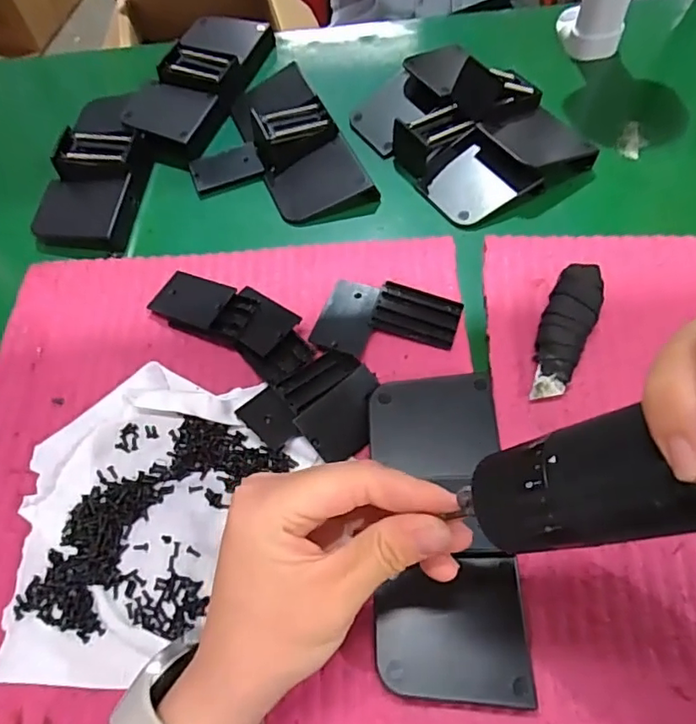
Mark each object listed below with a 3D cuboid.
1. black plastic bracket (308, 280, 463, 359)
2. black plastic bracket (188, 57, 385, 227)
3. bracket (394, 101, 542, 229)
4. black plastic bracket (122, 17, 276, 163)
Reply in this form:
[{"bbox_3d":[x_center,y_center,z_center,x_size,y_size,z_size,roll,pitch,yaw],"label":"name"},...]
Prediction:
[{"bbox_3d":[0.026,-0.025,0.362,0.085,0.009,0.058,15,64,13],"label":"black plastic bracket"},{"bbox_3d":[-0.065,-0.171,0.447,0.116,0.030,0.162,-25,63,-9],"label":"black plastic bracket"},{"bbox_3d":[0.085,-0.150,0.421,0.063,0.030,0.098,-31,64,-12],"label":"bracket"},{"bbox_3d":[-0.128,-0.249,0.498,0.078,0.037,0.172,19,65,15],"label":"black plastic bracket"}]

